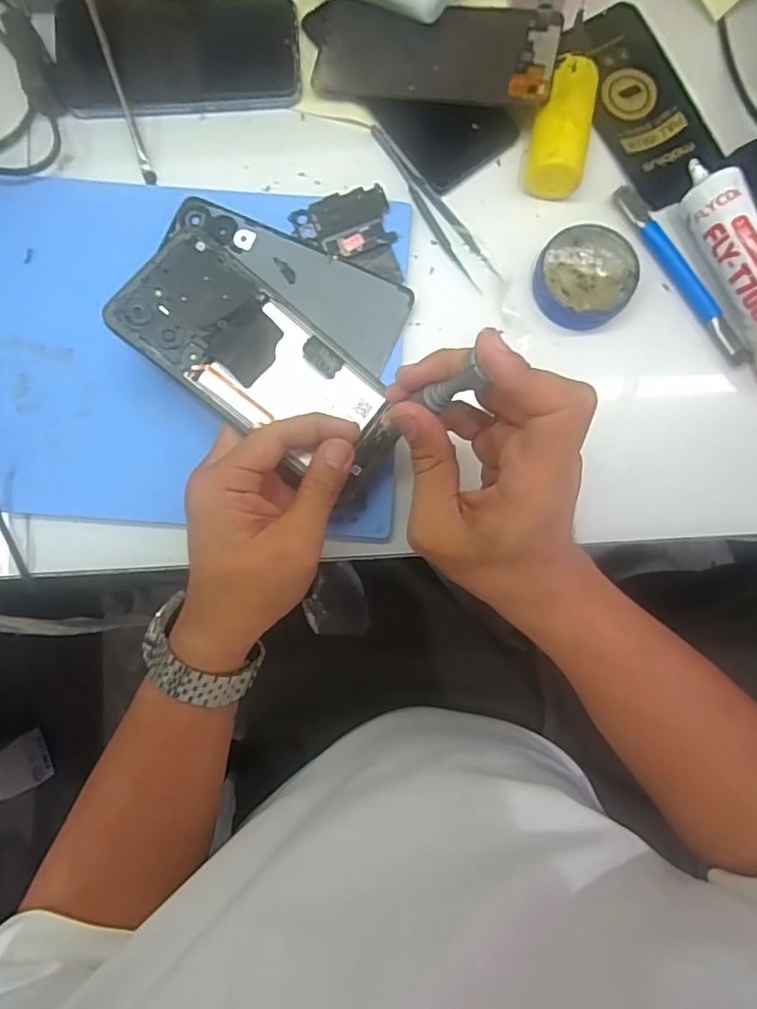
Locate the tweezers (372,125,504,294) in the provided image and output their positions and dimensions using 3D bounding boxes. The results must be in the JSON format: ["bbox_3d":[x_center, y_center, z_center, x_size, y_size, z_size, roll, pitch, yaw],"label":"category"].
[{"bbox_3d":[0.036,-0.201,0.379,0.017,0.004,0.132,-34,87,-3],"label":"tweezers"}]

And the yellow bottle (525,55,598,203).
[{"bbox_3d":[0.120,-0.241,0.370,0.038,0.036,0.086,16,86,0],"label":"yellow bottle"}]

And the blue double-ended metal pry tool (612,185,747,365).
[{"bbox_3d":[0.201,-0.154,0.376,0.014,0.012,0.139,-33,87,-3],"label":"blue double-ended metal pry tool"}]

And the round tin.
[{"bbox_3d":[0.134,-0.149,0.369,0.061,0.018,0.067,0,86,-1],"label":"round tin"}]

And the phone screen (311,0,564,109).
[{"bbox_3d":[0.037,-0.299,0.371,0.154,0.010,0.068,10,90,8],"label":"phone screen"}]

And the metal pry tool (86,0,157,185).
[{"bbox_3d":[-0.168,-0.272,0.368,0.008,0.009,0.119,-16,101,-2],"label":"metal pry tool"}]

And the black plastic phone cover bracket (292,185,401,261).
[{"bbox_3d":[-0.023,-0.184,0.370,0.062,0.004,0.043,-15,83,0],"label":"black plastic phone cover bracket"}]

